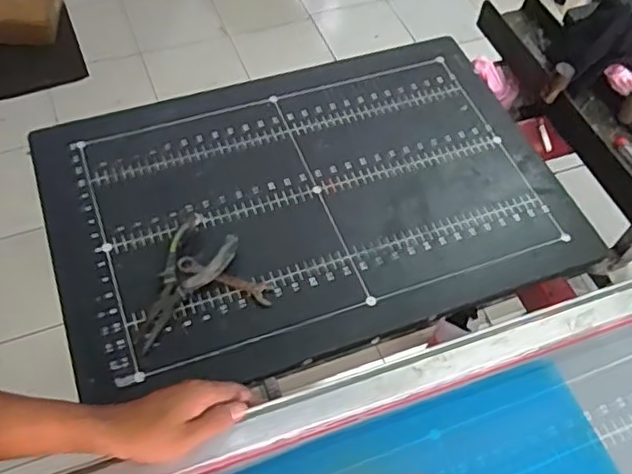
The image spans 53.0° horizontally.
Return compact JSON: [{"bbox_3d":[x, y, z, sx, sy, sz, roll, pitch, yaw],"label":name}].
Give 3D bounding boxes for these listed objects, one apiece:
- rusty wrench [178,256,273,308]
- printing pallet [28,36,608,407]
[{"bbox_3d":[-0.097,0.045,0.678,0.111,0.005,0.026,20,57,9],"label":"rusty wrench"},{"bbox_3d":[-0.009,-0.051,0.755,0.574,0.024,0.397,-16,59,-14],"label":"printing pallet"}]

